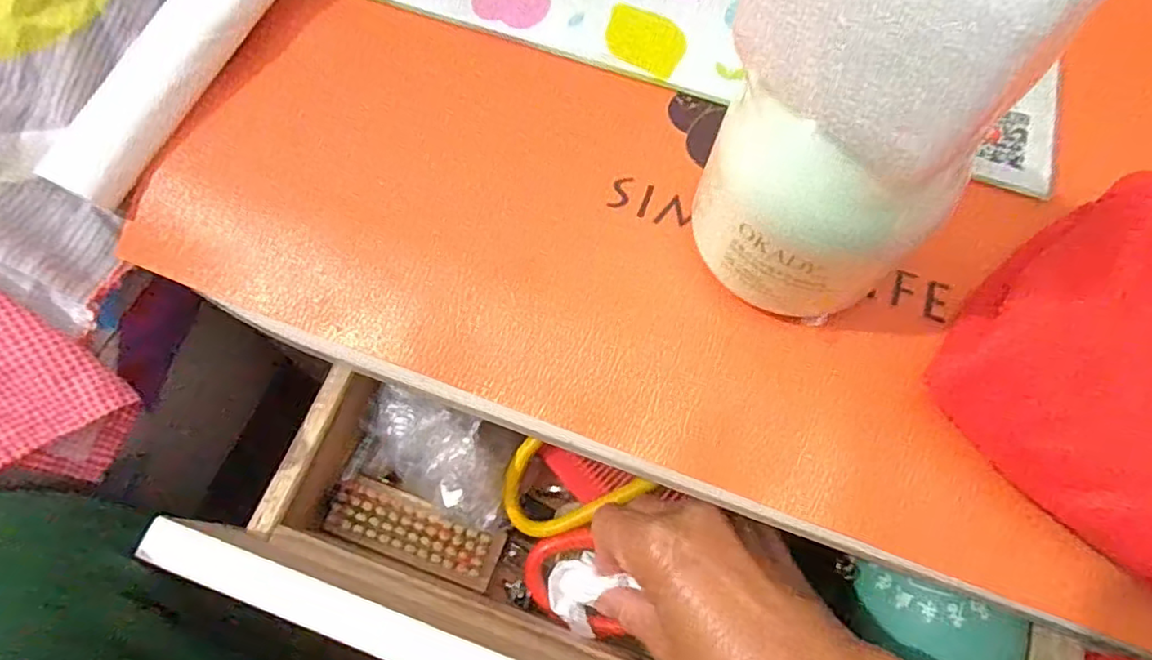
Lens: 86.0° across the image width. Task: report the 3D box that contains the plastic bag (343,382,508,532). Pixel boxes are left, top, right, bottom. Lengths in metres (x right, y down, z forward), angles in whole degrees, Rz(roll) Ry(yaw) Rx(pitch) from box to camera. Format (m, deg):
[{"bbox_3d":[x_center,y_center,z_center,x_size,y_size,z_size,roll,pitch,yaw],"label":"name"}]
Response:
[{"bbox_3d":[-0.075,0.063,0.315,0.088,0.035,0.050,21,68,6],"label":"plastic bag"}]

